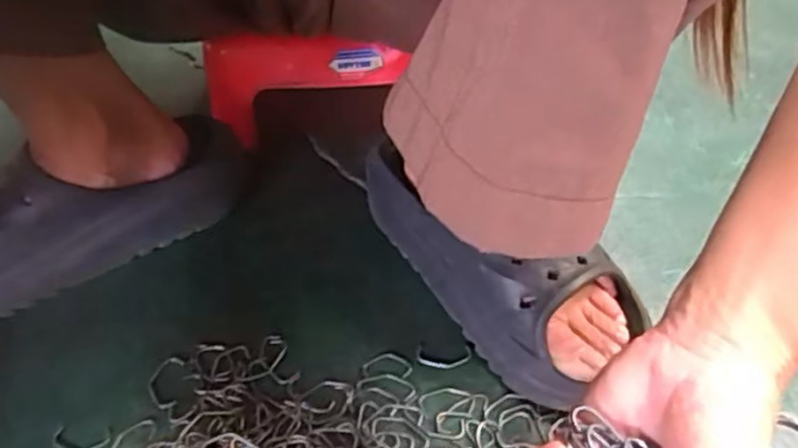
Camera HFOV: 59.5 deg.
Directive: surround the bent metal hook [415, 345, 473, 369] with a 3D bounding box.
[{"bbox_3d":[0.029,0.084,0.441,0.035,0.004,0.016,1,46,2],"label":"bent metal hook"}]

